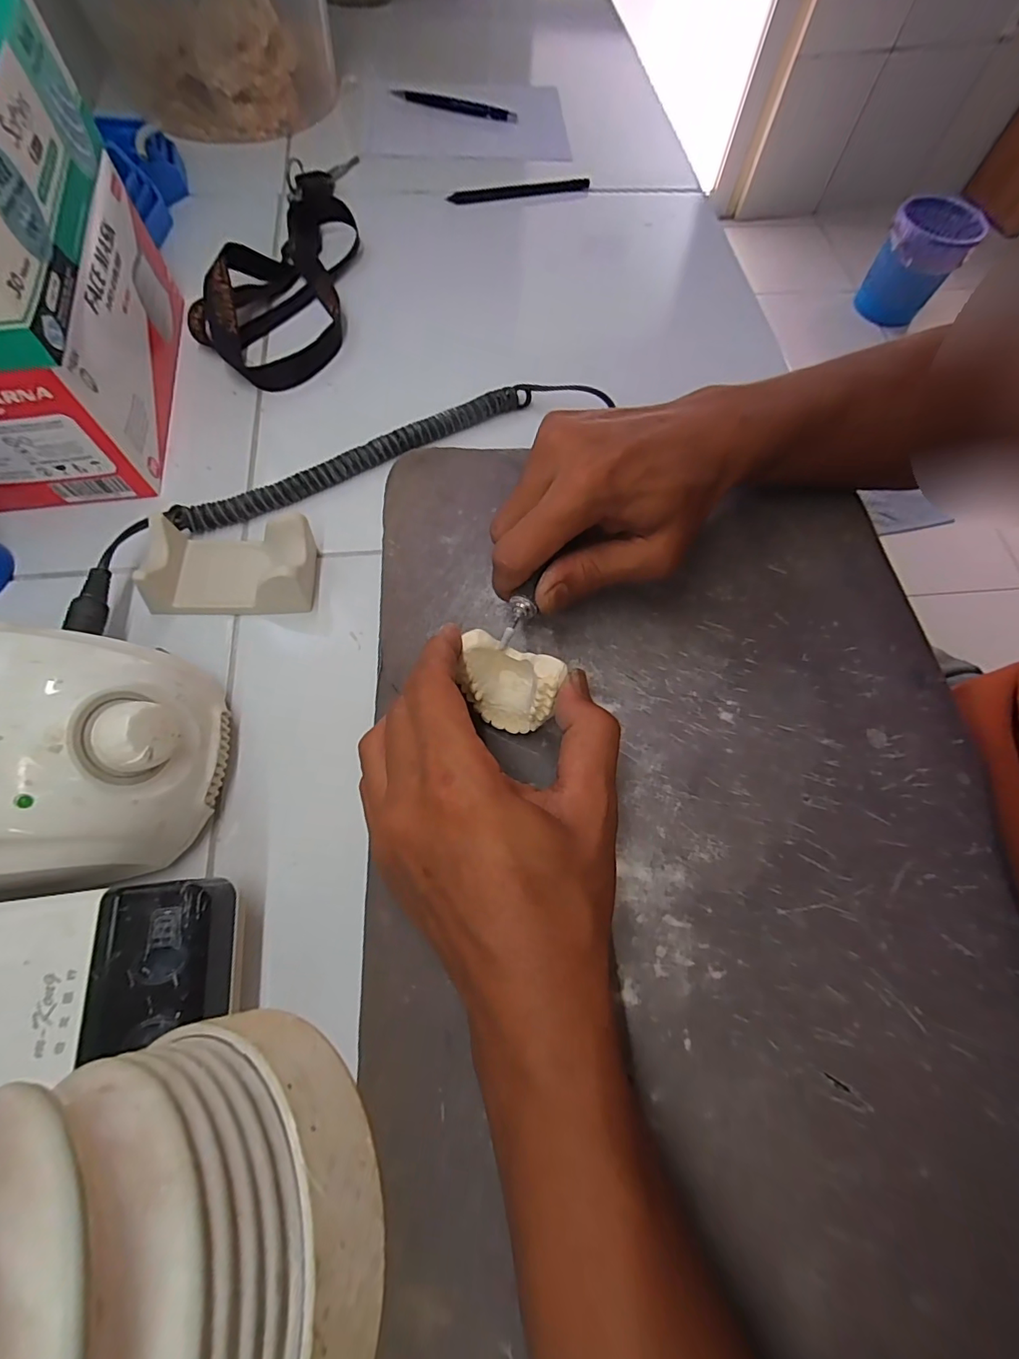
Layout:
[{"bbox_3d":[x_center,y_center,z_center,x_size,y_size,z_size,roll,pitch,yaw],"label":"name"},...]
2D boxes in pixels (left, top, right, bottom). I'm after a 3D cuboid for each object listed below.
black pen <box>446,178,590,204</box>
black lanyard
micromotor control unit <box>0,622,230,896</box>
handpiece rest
[{"bbox_3d":[0.010,-0.457,0.463,0.135,0.007,0.015,-13,69,-7],"label":"black pen"},{"bbox_3d":[-0.175,-0.347,0.395,0.097,0.034,0.287,1,68,-2],"label":"black lanyard"},{"bbox_3d":[-0.206,0.033,0.211,0.137,0.085,0.109,-6,68,-5],"label":"micromotor control unit"},{"bbox_3d":[-0.156,-0.065,0.281,0.093,0.034,0.048,0,68,-2],"label":"handpiece rest"}]

